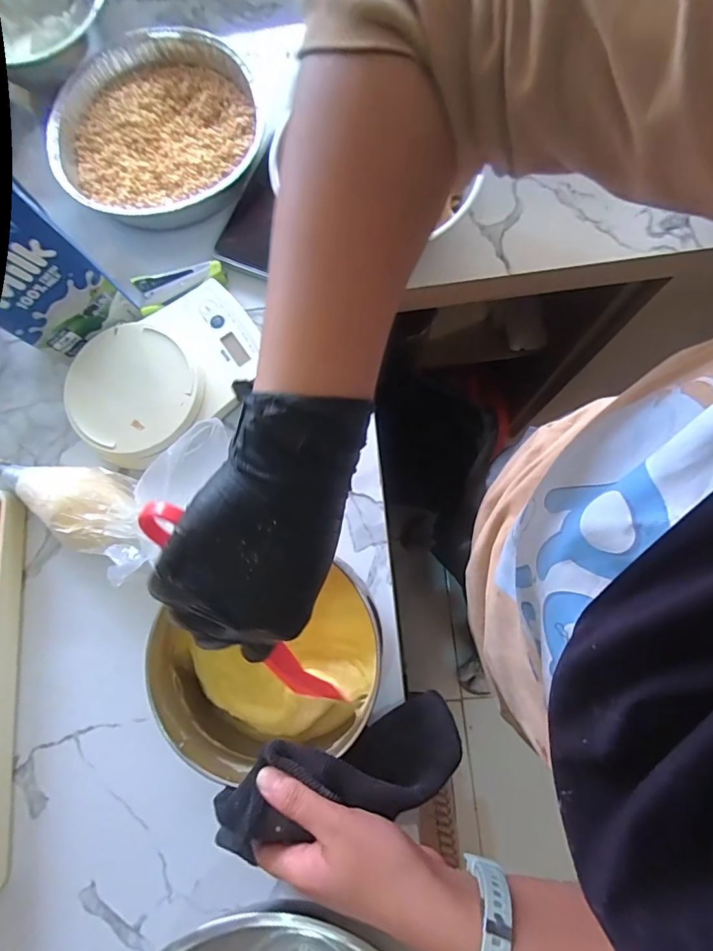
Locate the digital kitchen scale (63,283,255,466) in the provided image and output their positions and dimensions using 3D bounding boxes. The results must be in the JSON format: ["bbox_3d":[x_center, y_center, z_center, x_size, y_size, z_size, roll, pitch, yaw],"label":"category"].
[{"bbox_3d":[-0.180,-0.096,0.453,0.186,0.034,0.128,-35,79,-2],"label":"digital kitchen scale"}]

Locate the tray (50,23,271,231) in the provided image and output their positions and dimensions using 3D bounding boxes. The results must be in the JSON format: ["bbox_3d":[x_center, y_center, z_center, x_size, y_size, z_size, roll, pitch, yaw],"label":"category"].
[{"bbox_3d":[-0.209,-0.363,0.500,0.217,0.045,0.223,-13,79,2],"label":"tray"}]

